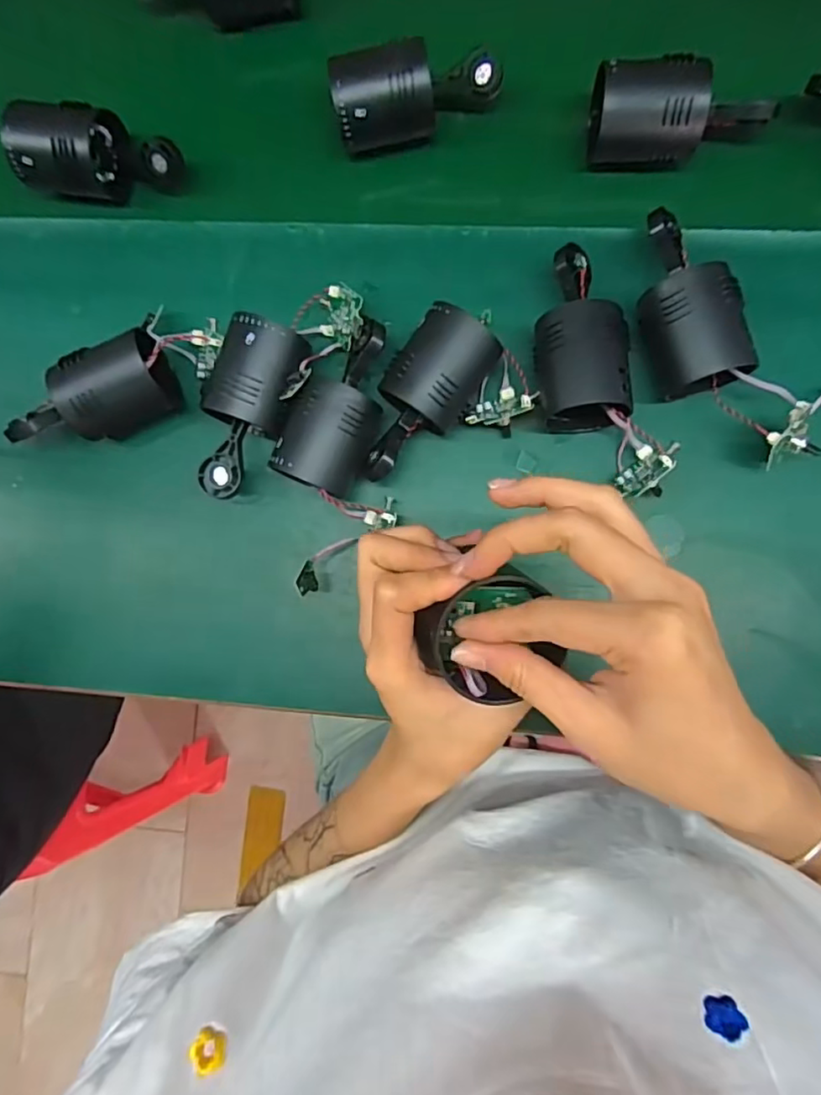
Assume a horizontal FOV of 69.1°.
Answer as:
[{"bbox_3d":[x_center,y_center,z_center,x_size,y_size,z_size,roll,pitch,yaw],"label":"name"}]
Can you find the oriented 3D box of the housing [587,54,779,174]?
[{"bbox_3d":[0.174,-0.278,0.392,0.113,0.053,0.052,1,86,5],"label":"housing"}]

